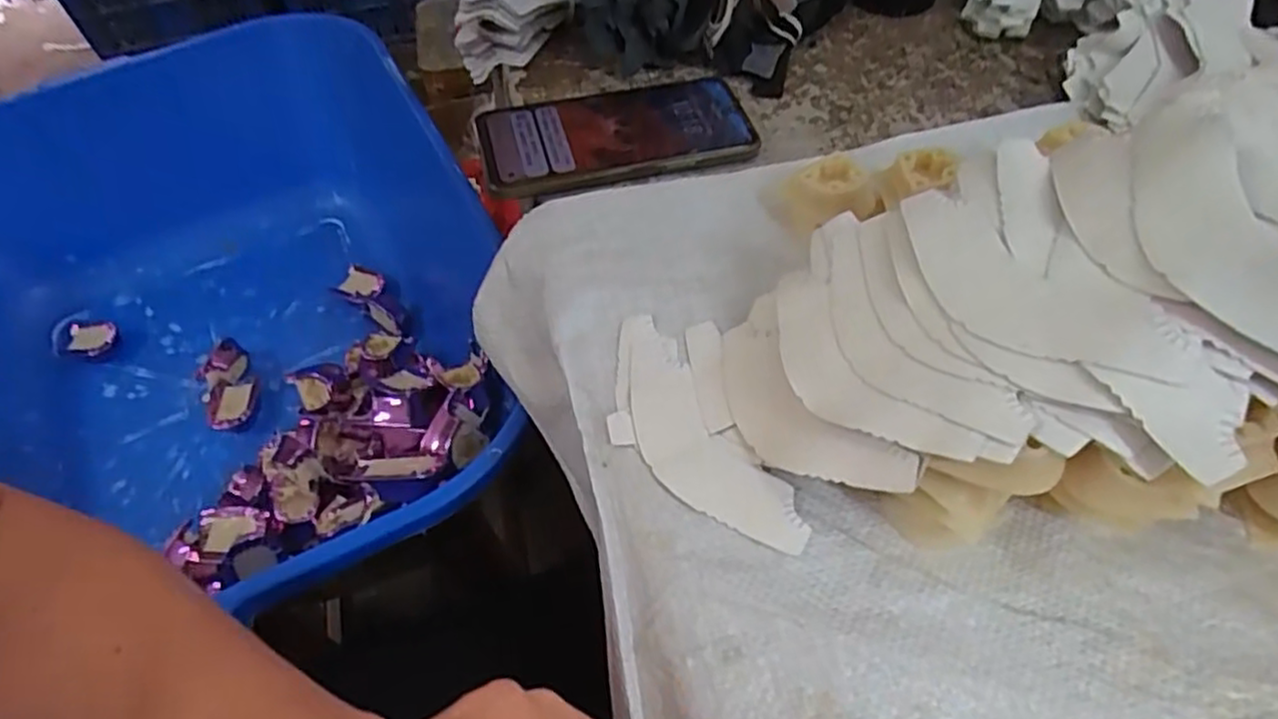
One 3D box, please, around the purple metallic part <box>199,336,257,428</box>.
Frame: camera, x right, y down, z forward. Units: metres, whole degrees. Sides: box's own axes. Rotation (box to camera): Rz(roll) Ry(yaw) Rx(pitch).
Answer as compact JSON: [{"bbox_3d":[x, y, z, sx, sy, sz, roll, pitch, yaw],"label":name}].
[{"bbox_3d":[-0.366,0.021,0.638,0.044,0.028,0.086,-20,55,-12],"label":"purple metallic part"}]

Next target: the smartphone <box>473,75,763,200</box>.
[{"bbox_3d":[-0.014,-0.142,0.437,0.166,0.016,0.085,-12,54,-13],"label":"smartphone"}]

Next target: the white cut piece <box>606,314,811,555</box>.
[{"bbox_3d":[0.018,0.033,0.313,0.047,0.004,0.129,-25,57,-19],"label":"white cut piece"}]

